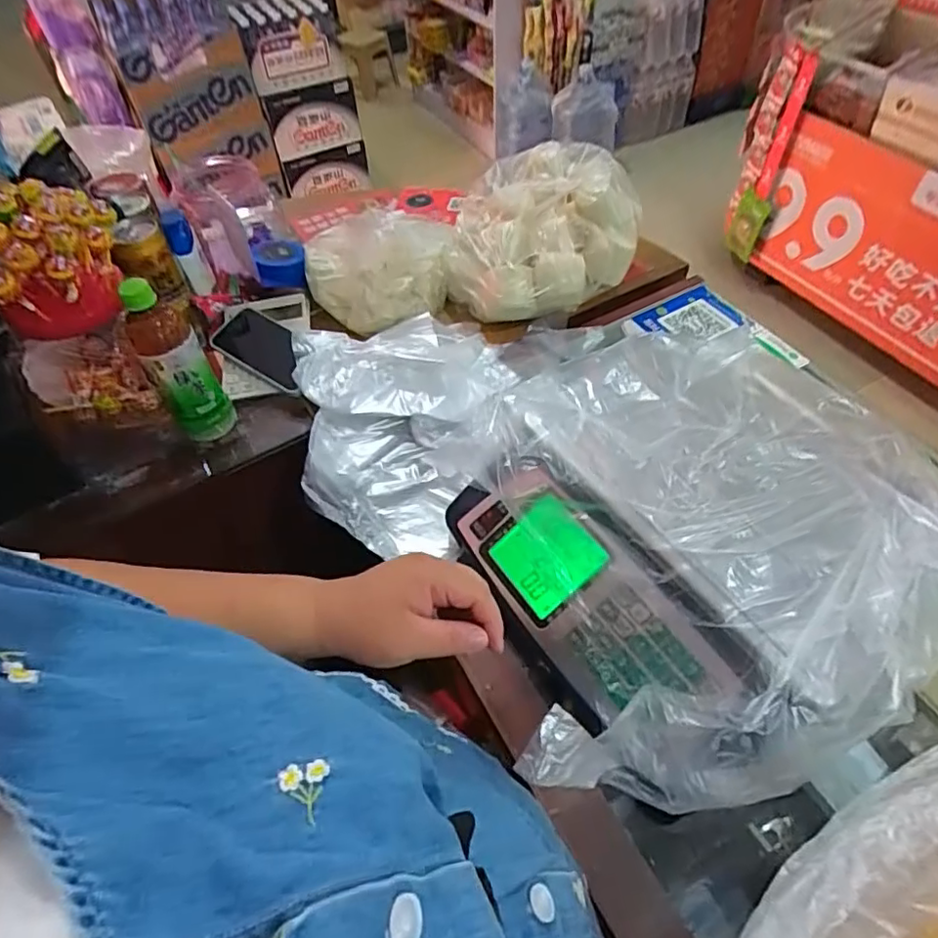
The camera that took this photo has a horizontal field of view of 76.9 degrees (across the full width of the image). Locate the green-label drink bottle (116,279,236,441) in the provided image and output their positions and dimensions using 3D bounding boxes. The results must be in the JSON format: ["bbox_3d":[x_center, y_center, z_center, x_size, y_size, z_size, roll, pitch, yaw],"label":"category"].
[{"bbox_3d":[-0.336,-0.121,0.678,0.063,0.202,0.064,-30,57,-18],"label":"green-label drink bottle"}]

